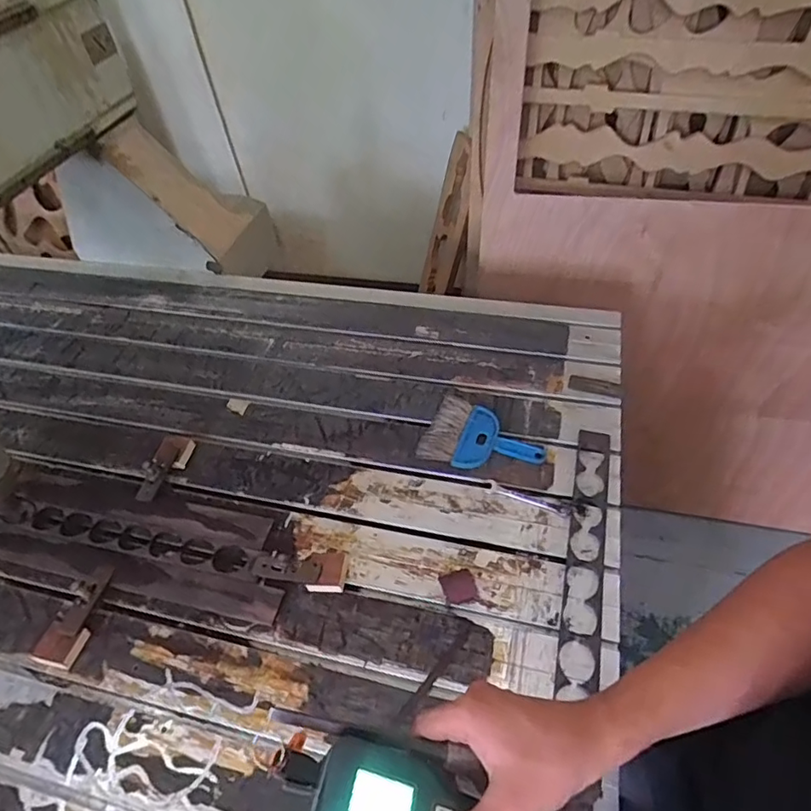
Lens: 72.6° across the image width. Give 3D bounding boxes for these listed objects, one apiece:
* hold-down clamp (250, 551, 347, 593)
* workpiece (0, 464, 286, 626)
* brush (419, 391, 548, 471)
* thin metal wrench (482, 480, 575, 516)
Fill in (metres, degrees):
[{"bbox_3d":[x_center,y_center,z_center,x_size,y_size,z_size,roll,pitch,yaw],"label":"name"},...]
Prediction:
[{"bbox_3d":[-0.147,0.223,0.763,0.130,0.025,0.056,3,50,9],"label":"hold-down clamp"},{"bbox_3d":[-0.406,0.193,0.821,0.500,0.025,0.152,9,51,13],"label":"workpiece"},{"bbox_3d":[0.128,0.053,0.889,0.184,0.024,0.128,14,52,18],"label":"brush"},{"bbox_3d":[0.182,0.138,0.820,0.123,0.004,0.022,15,52,18],"label":"thin metal wrench"}]

